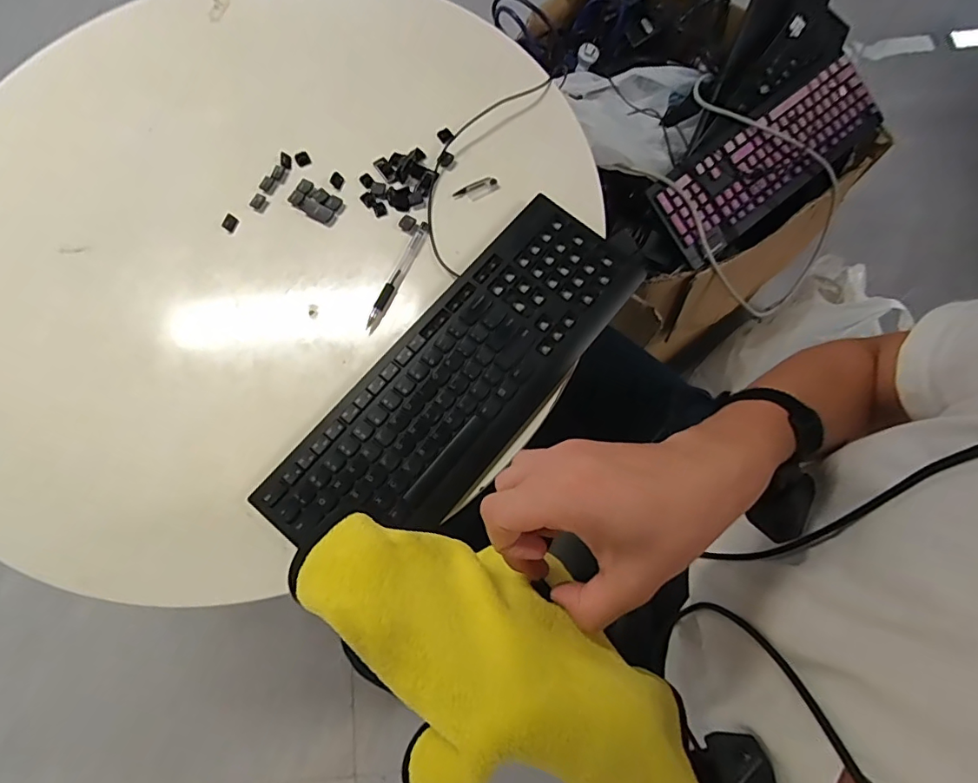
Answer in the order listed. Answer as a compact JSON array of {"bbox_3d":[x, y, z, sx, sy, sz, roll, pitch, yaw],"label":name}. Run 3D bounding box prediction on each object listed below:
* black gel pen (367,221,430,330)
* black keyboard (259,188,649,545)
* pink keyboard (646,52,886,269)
[{"bbox_3d":[-0.095,-0.124,0.524,0.015,0.008,0.129,23,73,8],"label":"black gel pen"},{"bbox_3d":[-0.024,-0.016,0.482,0.142,0.018,0.407,38,76,13],"label":"black keyboard"},{"bbox_3d":[0.450,-0.372,0.812,0.441,0.037,0.157,-38,100,-11],"label":"pink keyboard"}]

